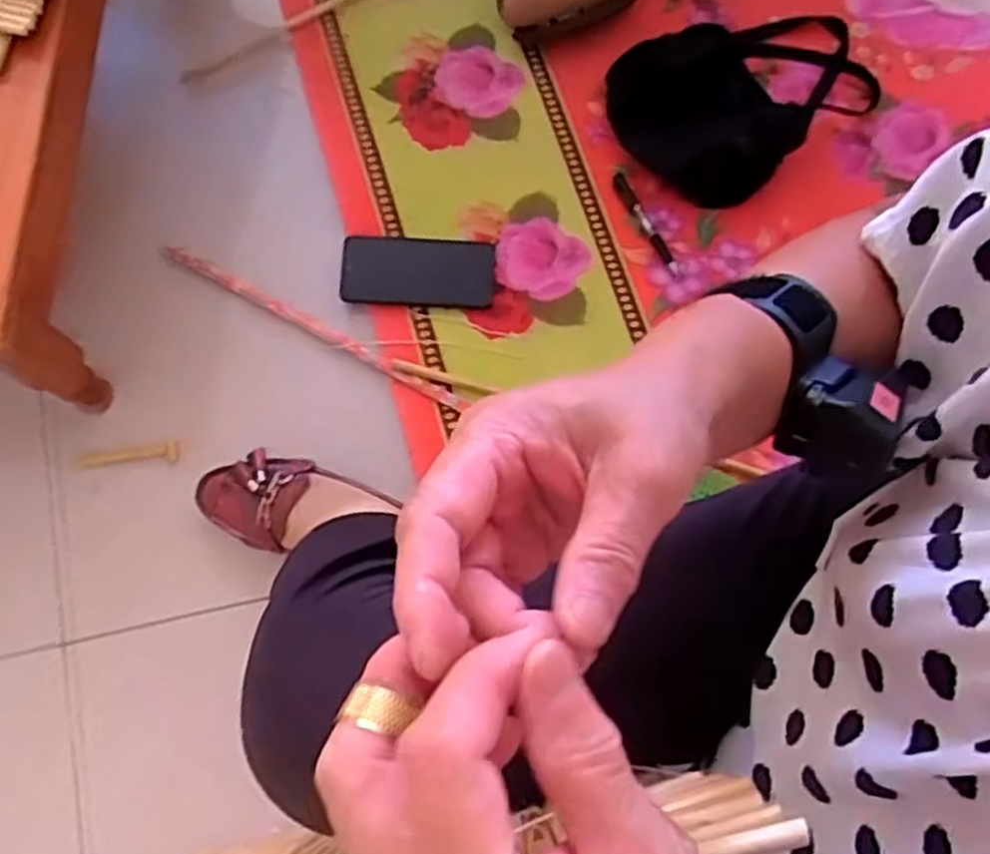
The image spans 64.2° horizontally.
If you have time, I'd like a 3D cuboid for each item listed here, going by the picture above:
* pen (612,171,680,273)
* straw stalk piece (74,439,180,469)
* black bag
[{"bbox_3d":[0.161,-0.218,0.842,0.015,0.014,0.125,-29,78,-8],"label":"pen"},{"bbox_3d":[-0.362,0.029,0.776,0.098,0.006,0.018,-8,76,-4],"label":"straw stalk piece"},{"bbox_3d":[0.269,-0.370,0.854,0.322,0.085,0.186,-31,78,-9],"label":"black bag"}]

